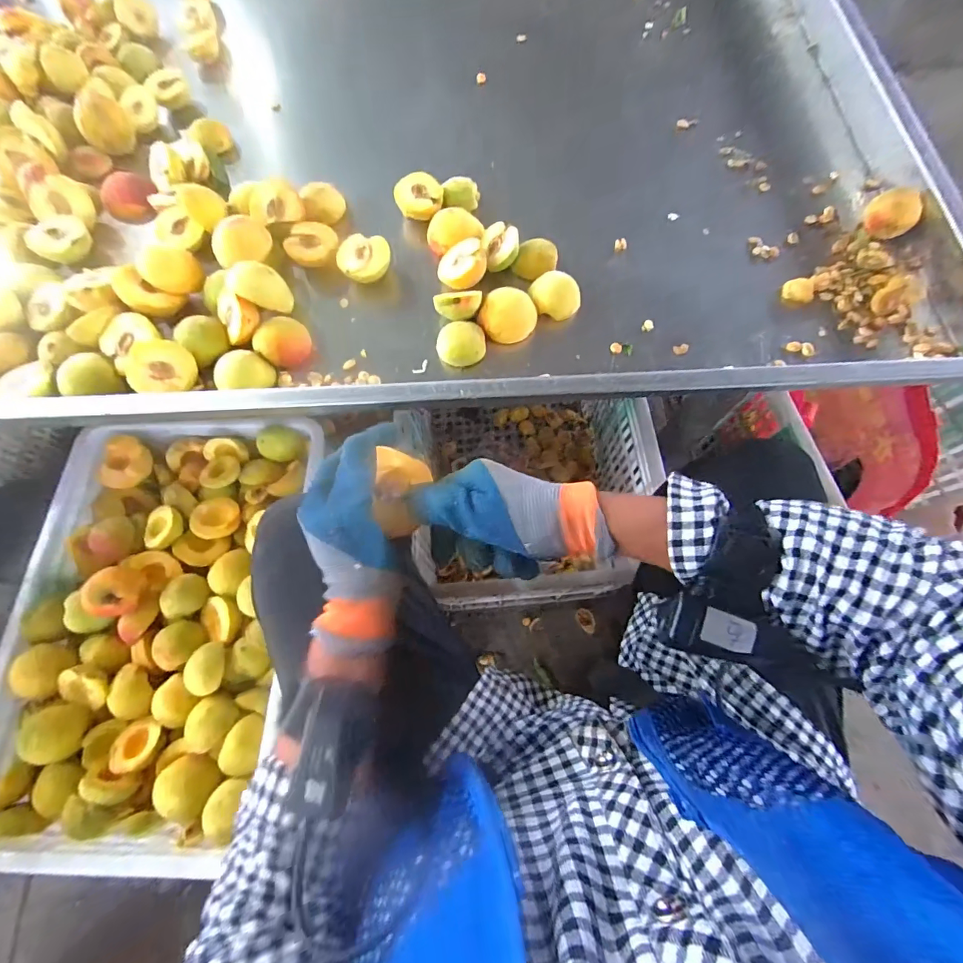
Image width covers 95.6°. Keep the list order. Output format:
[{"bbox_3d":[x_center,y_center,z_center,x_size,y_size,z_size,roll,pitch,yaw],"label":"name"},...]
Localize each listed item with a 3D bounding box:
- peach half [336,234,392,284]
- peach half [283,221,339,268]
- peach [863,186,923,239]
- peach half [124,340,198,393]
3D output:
[{"bbox_3d":[-0.139,-0.264,0.528,0.061,0.038,0.059,0,72,1],"label":"peach half"},{"bbox_3d":[-0.209,-0.290,0.537,0.054,0.028,0.055,6,89,-11],"label":"peach half"},{"bbox_3d":[0.491,-0.320,0.524,0.051,0.038,0.051,0,72,1],"label":"peach"},{"bbox_3d":[-0.342,-0.120,0.470,0.064,0.039,0.055,-6,70,-2],"label":"peach half"}]

